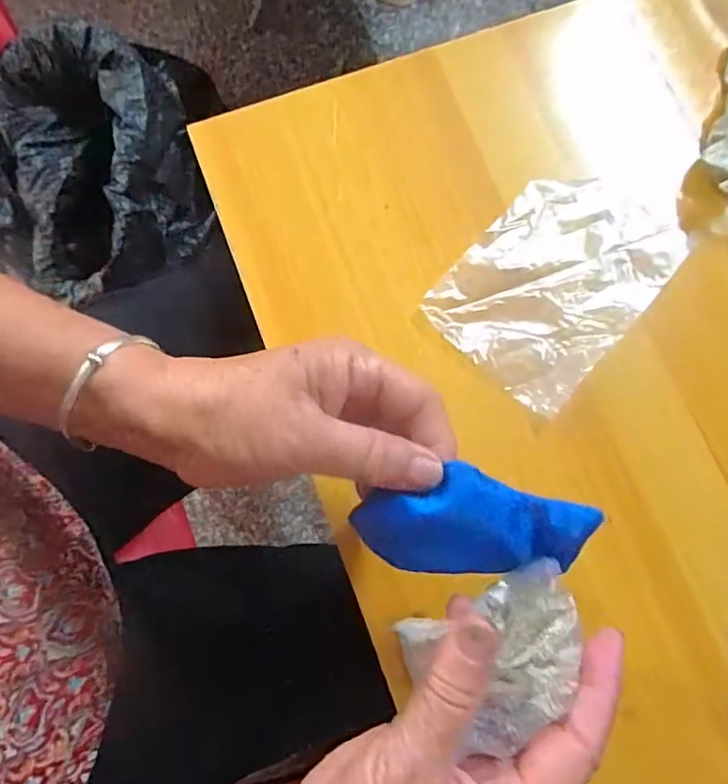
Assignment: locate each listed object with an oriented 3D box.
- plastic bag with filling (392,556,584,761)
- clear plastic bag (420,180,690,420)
[{"bbox_3d":[0.057,0.107,0.237,0.071,0.030,0.056,-25,52,-6],"label":"plastic bag with filling"},{"bbox_3d":[0.117,-0.070,0.347,0.097,0.009,0.151,41,81,8],"label":"clear plastic bag"}]

